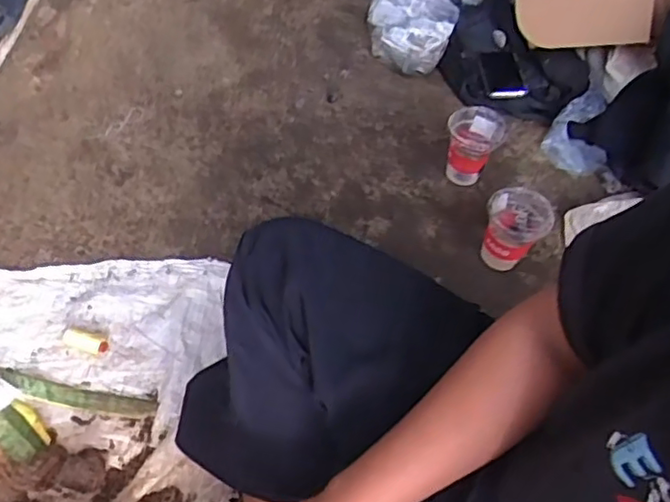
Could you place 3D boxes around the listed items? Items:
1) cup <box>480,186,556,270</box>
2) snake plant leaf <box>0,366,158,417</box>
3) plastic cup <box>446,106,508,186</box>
[{"bbox_3d":[0.265,-0.024,0.962,0.090,0.122,0.090,3,52,-4],"label":"cup"},{"bbox_3d":[-0.367,0.171,0.805,0.284,0.014,0.035,13,52,4],"label":"snake plant leaf"},{"bbox_3d":[0.228,-0.172,1.074,0.093,0.110,0.084,20,53,10],"label":"plastic cup"}]

